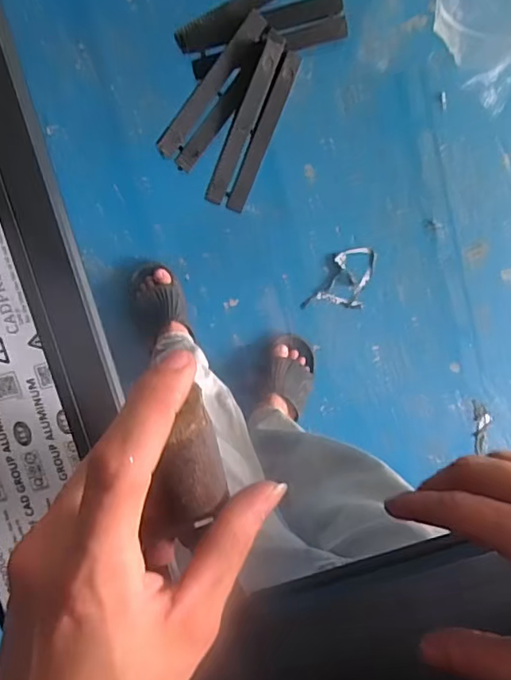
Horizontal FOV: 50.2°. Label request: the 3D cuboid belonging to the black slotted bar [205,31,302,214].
[{"bbox_3d":[-0.001,-0.104,0.266,0.022,0.005,0.080,16,108,-21],"label":"black slotted bar"}]

